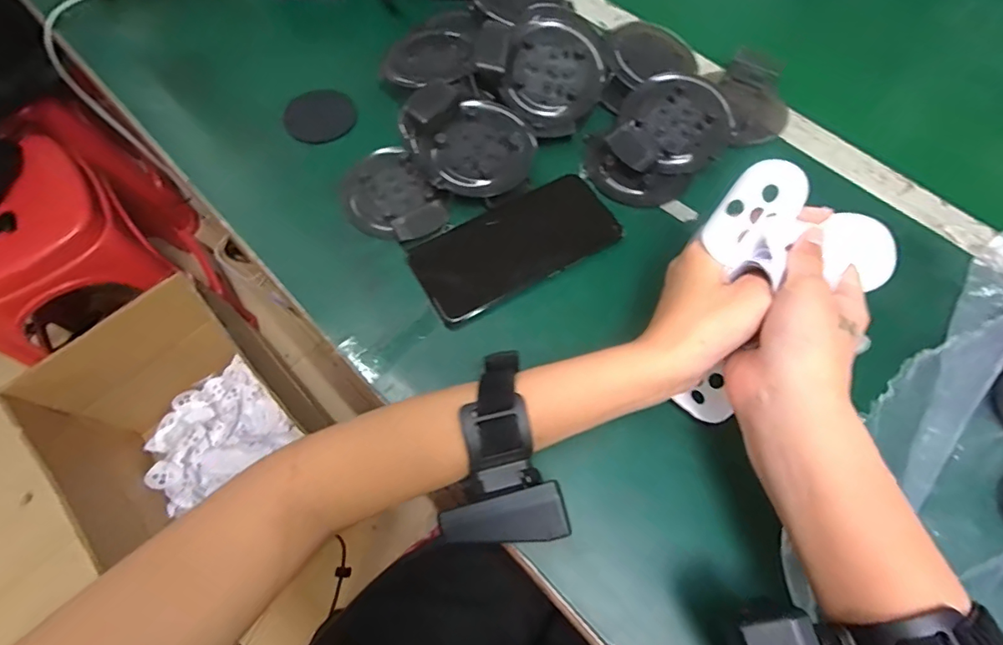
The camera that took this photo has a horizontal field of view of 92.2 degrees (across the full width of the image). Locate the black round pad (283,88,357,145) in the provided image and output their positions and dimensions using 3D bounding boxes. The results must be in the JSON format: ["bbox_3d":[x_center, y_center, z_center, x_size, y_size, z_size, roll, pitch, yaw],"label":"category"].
[{"bbox_3d":[-0.159,-0.182,0.425,0.059,0.010,0.055,0,66,0],"label":"black round pad"}]

